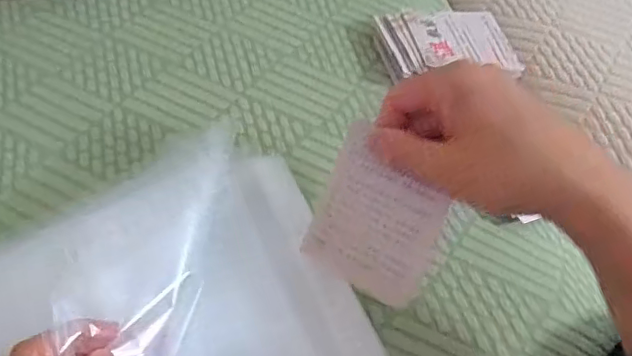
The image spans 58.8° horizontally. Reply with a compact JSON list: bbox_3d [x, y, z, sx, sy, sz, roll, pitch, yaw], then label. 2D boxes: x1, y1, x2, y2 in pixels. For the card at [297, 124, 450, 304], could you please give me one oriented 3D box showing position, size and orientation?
[{"bbox_3d":[0.038,0.023,0.345,0.079,0.004,0.091,26,97,29],"label":"card"}]

